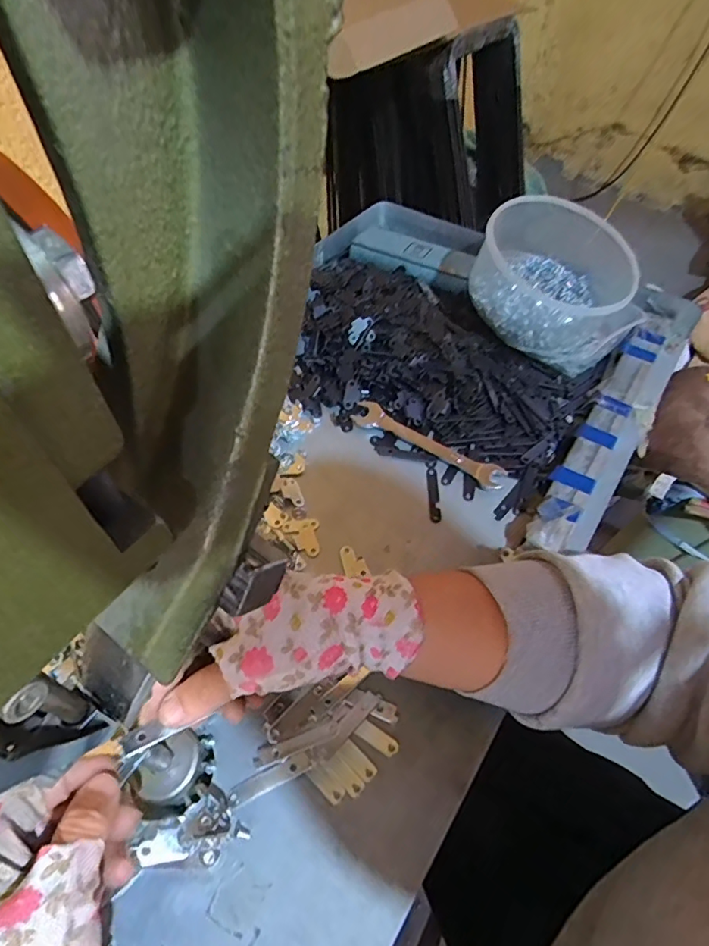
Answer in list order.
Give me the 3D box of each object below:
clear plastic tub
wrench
[{"bbox_3d":[0.212,-0.195,0.527,0.158,0.089,0.156,1,55,-2],"label":"clear plastic tub"},{"bbox_3d":[0.064,-0.029,0.454,0.143,0.006,0.025,30,59,17],"label":"wrench"}]

